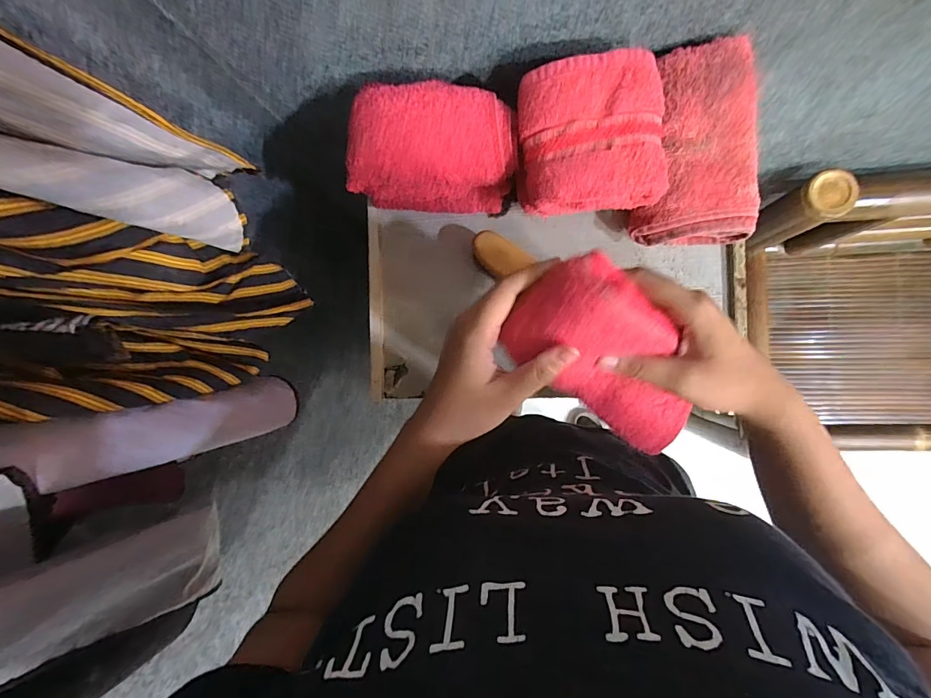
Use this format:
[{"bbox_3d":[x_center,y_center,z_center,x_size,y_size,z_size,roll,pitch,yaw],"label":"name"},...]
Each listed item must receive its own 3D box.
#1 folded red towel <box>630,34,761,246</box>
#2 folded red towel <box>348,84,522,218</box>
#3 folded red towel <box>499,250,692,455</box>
[{"bbox_3d":[0.224,-0.194,0.421,0.105,0.061,0.172,1,88,9],"label":"folded red towel"},{"bbox_3d":[-0.030,-0.198,0.434,0.157,0.084,0.093,5,89,9],"label":"folded red towel"},{"bbox_3d":[0.099,0.001,0.279,0.136,0.061,0.085,36,94,9],"label":"folded red towel"}]

